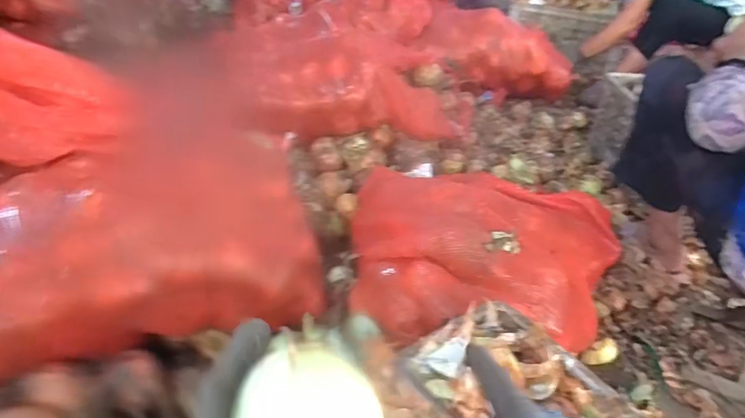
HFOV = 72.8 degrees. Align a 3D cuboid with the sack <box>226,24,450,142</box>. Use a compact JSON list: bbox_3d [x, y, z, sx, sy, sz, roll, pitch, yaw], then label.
[{"bbox_3d":[-0.089,-0.342,1.397,0.596,0.200,0.285,-6,38,-14],"label":"sack"}]

